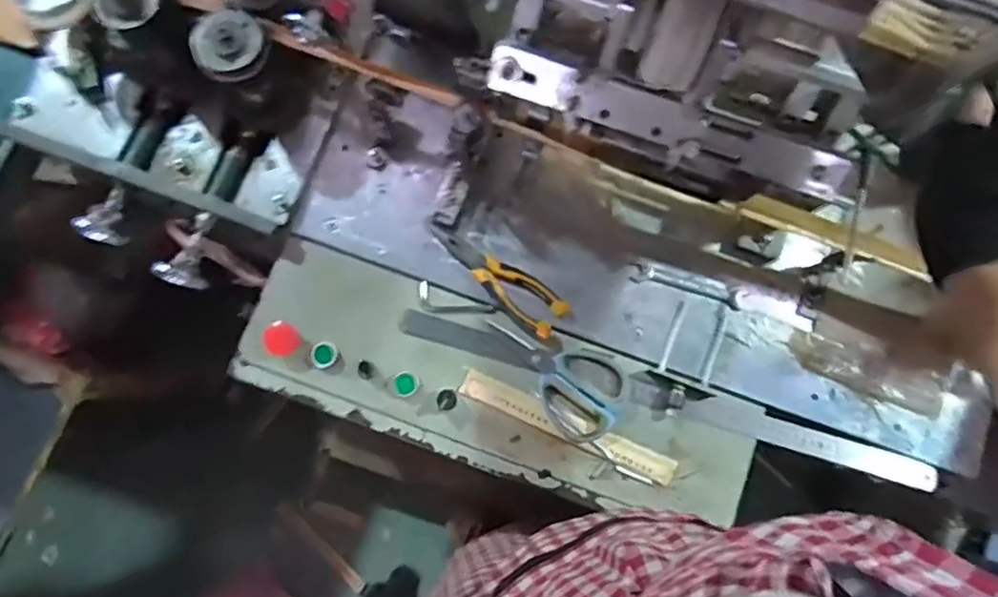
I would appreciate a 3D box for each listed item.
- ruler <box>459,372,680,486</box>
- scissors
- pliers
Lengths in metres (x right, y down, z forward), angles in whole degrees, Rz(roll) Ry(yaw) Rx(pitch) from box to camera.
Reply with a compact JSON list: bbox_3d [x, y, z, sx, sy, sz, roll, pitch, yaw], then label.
[{"bbox_3d":[0.077,0.144,0.704,0.253,0.008,0.033,24,81,4],"label":"ruler"},{"bbox_3d":[0.021,0.064,0.715,0.262,0.007,0.094,31,81,5],"label":"scissors"},{"bbox_3d":[-0.006,-0.025,0.717,0.183,0.022,0.051,33,81,5],"label":"pliers"}]

